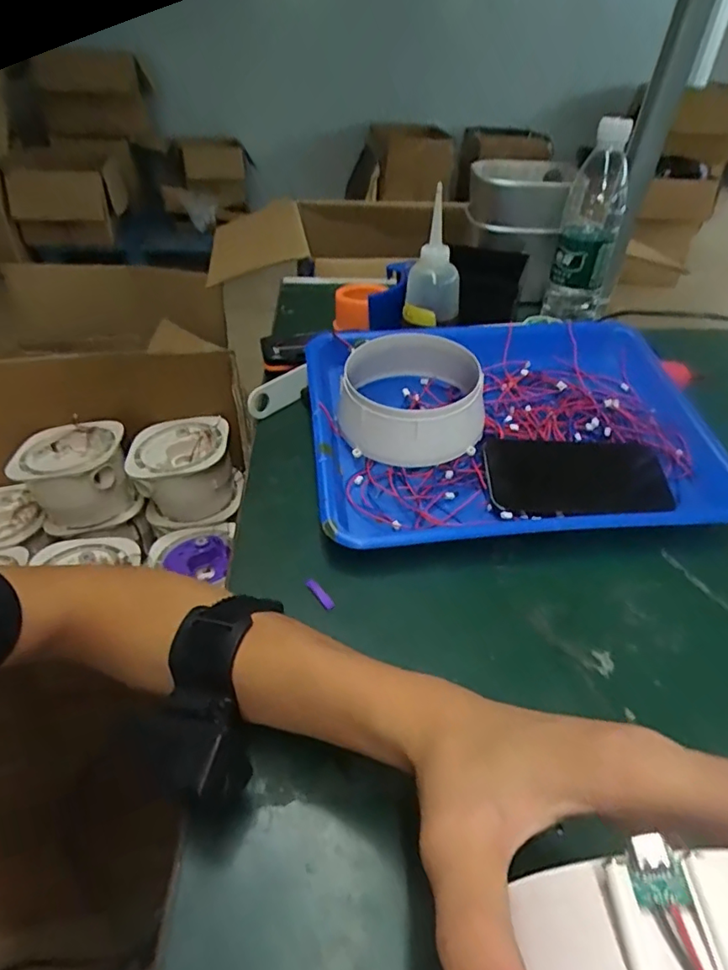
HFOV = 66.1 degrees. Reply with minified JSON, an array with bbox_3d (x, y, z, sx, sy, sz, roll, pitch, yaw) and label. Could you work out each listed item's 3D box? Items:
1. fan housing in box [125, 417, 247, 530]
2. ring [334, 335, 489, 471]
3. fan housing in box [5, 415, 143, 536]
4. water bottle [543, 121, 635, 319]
[{"bbox_3d":[-0.276,-0.022,0.857,0.147,0.114,0.142,-11,42,-17],"label":"fan housing in box"},{"bbox_3d":[0.041,-0.082,0.487,0.118,0.063,0.134,5,40,3],"label":"ring"},{"bbox_3d":[-0.425,-0.016,0.828,0.151,0.101,0.142,-16,43,-21],"label":"fan housing in box"},{"bbox_3d":[0.264,-0.293,0.645,0.073,0.202,0.054,13,41,12],"label":"water bottle"}]

